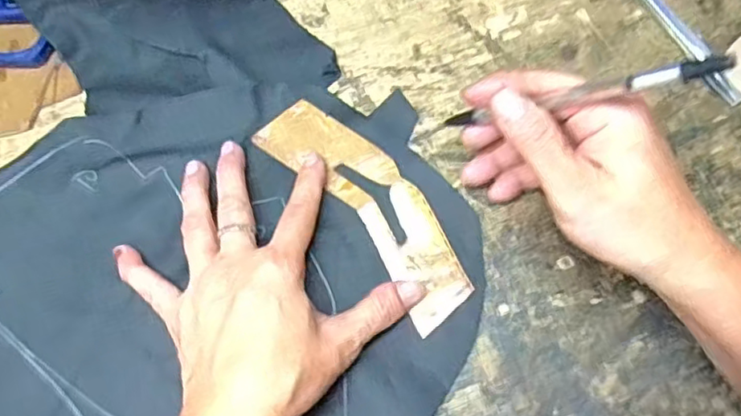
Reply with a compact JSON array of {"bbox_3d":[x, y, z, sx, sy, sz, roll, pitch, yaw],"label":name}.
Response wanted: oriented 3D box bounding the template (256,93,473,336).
[{"bbox_3d":[0.000,-0.002,0.340,0.048,0.004,0.142,-40,78,-10],"label":"template"}]

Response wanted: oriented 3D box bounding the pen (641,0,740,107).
[{"bbox_3d":[0.171,-0.121,0.370,0.012,0.010,0.144,-31,77,-8],"label":"pen"}]

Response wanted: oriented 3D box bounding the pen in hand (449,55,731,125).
[{"bbox_3d":[0.081,-0.047,0.263,0.004,0.132,0.006,26,72,-35],"label":"pen in hand"}]

